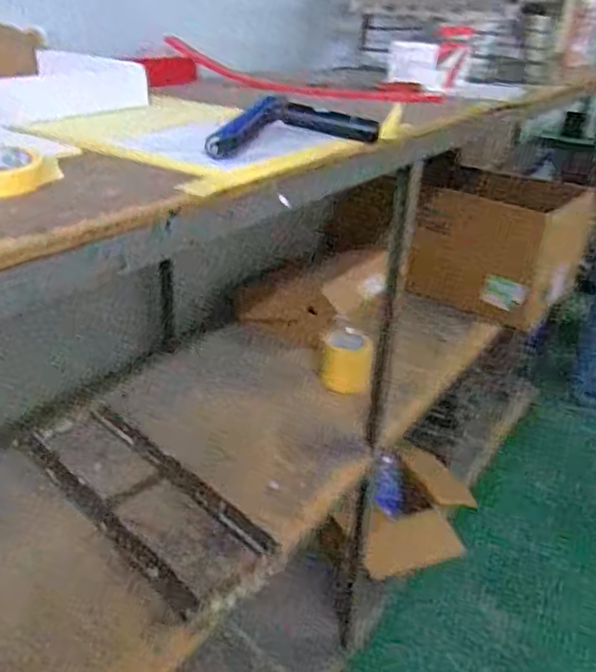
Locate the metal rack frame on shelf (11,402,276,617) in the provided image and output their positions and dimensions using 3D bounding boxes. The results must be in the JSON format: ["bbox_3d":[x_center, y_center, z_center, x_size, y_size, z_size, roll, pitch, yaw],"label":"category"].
[{"bbox_3d":[-0.271,0.253,1.074,0.533,0.022,0.184,23,34,38],"label":"metal rack frame on shelf"}]

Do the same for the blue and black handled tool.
[{"bbox_3d":[-0.023,-0.258,0.783,0.246,0.049,0.091,-19,32,-34],"label":"blue and black handled tool"}]

